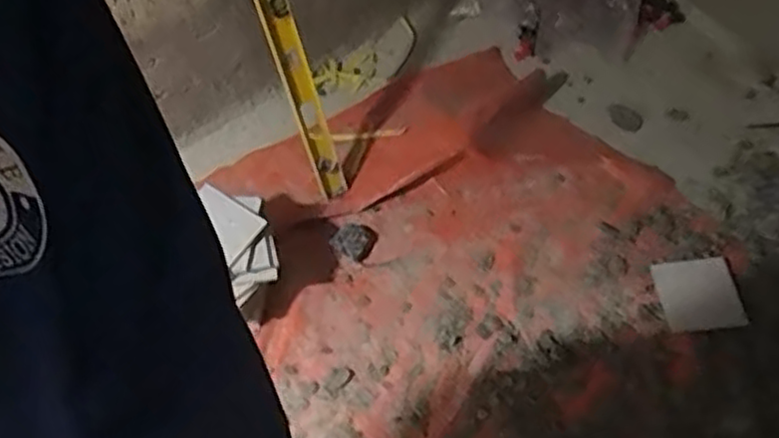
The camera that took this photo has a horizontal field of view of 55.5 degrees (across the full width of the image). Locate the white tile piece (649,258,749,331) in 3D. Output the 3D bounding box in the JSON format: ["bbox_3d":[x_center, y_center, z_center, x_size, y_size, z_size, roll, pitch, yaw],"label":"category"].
[{"bbox_3d":[0.619,0.149,1.482,0.156,0.014,0.147,-6,61,-3],"label":"white tile piece"}]

